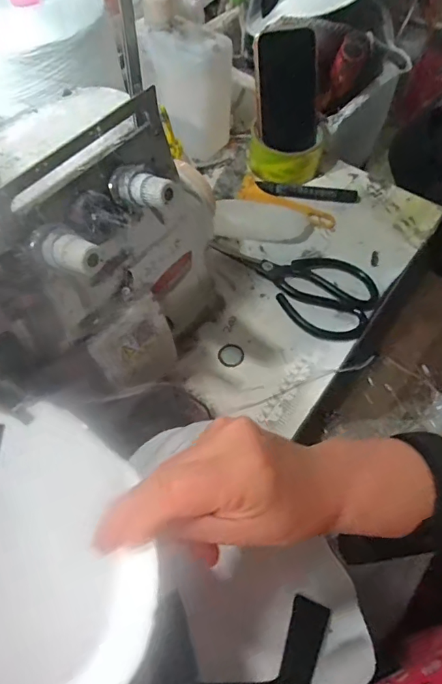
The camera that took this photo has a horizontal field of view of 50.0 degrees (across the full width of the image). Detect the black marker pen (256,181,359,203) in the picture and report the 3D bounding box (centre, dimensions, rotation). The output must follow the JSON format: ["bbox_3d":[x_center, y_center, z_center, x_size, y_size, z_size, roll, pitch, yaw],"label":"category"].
[{"bbox_3d":[0.107,-0.182,0.579,0.122,0.017,0.018,4,59,2],"label":"black marker pen"}]

